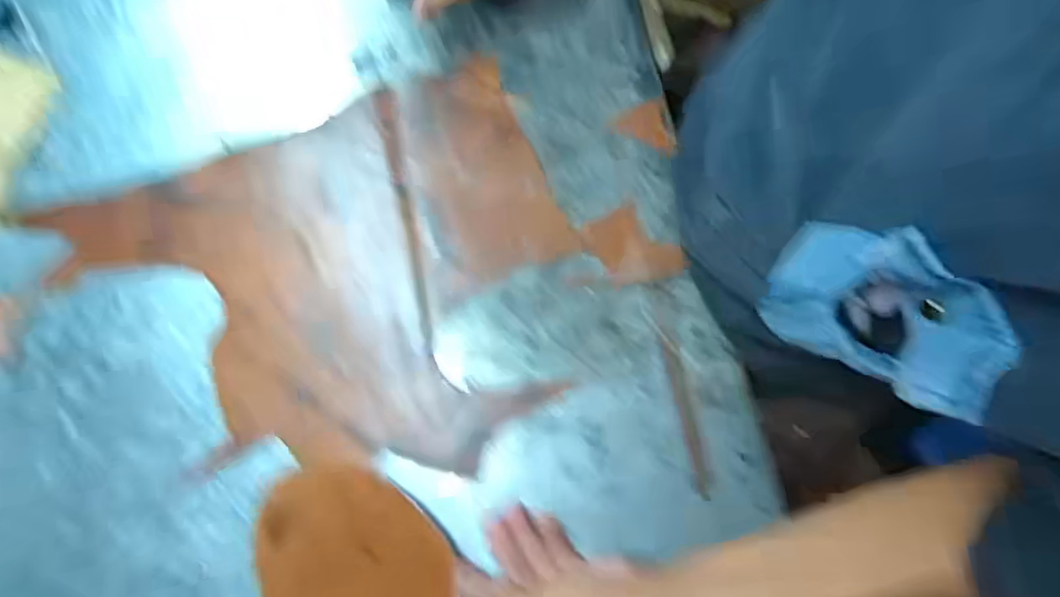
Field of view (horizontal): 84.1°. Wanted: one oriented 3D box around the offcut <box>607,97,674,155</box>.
[{"bbox_3d":[0.096,-0.147,0.511,0.050,0.004,0.047,-10,89,-5],"label":"offcut"}]

